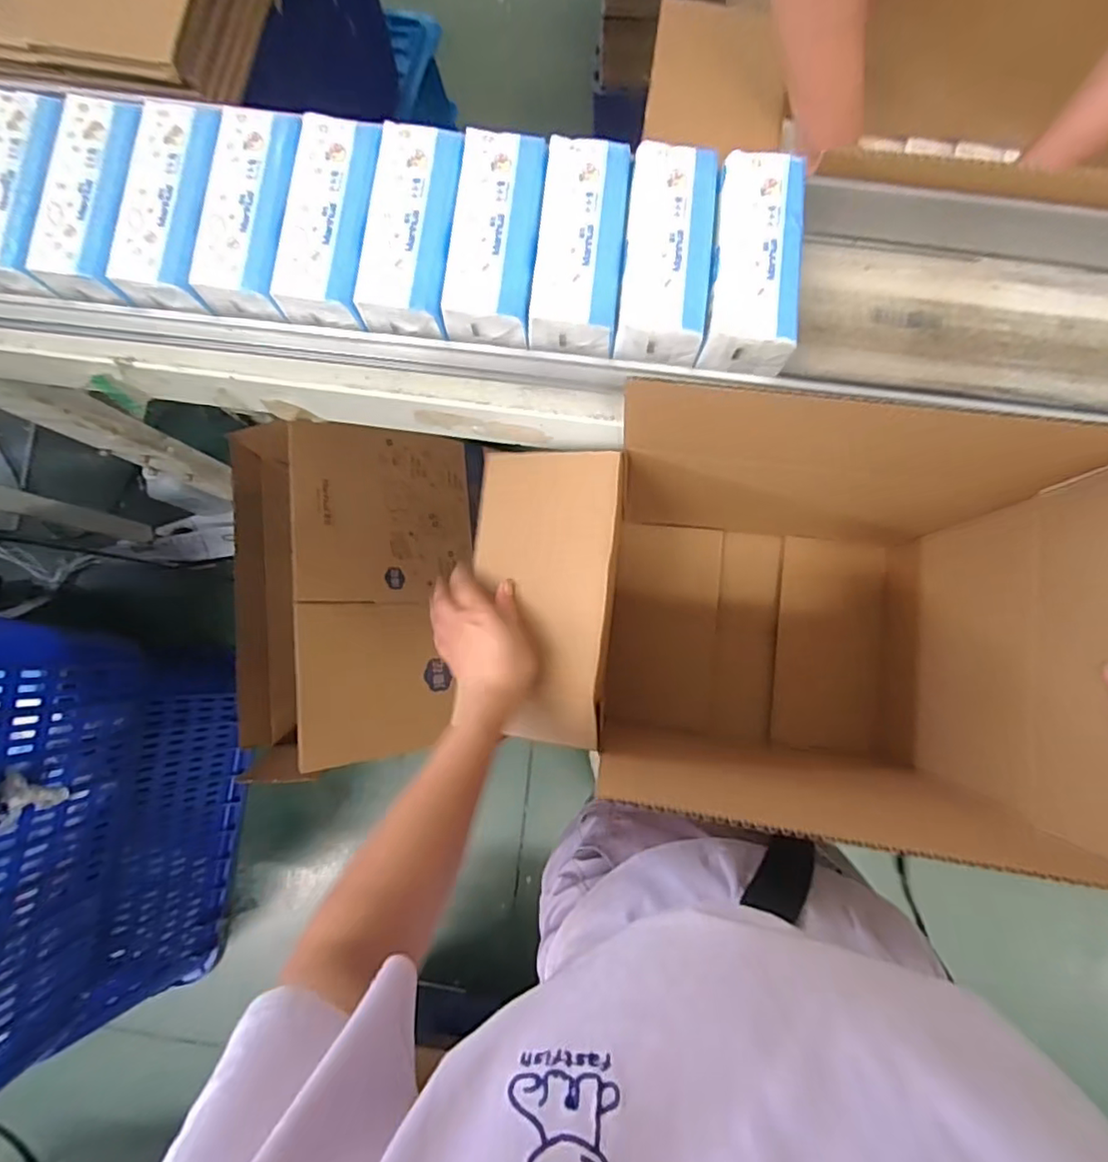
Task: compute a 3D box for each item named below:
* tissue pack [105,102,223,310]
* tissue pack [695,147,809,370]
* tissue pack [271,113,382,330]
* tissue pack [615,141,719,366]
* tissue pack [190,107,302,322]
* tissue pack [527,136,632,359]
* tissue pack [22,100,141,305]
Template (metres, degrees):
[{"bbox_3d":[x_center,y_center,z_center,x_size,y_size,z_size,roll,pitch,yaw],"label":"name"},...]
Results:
[{"bbox_3d":[-0.273,-0.274,0.439,0.059,0.036,0.142,9,83,5],"label":"tissue pack"},{"bbox_3d":[0.142,-0.225,0.431,0.058,0.041,0.143,7,82,5],"label":"tissue pack"},{"bbox_3d":[-0.157,-0.260,0.437,0.058,0.037,0.139,8,82,5],"label":"tissue pack"},{"bbox_3d":[0.082,-0.233,0.434,0.060,0.039,0.142,6,82,5],"label":"tissue pack"},{"bbox_3d":[-0.216,-0.267,0.439,0.059,0.036,0.138,8,82,5],"label":"tissue pack"},{"bbox_3d":[0.021,-0.240,0.435,0.062,0.038,0.140,6,82,5],"label":"tissue pack"},{"bbox_3d":[-0.331,-0.279,0.441,0.062,0.034,0.136,9,83,5],"label":"tissue pack"}]

